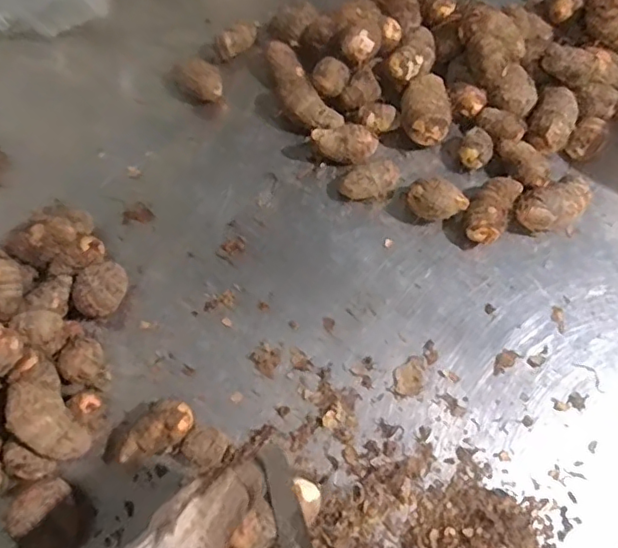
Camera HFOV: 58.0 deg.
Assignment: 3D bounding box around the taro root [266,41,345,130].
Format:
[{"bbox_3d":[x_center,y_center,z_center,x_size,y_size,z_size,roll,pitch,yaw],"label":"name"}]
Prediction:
[{"bbox_3d":[-0.014,-0.218,0.672,0.051,0.043,0.147,-30,70,-11],"label":"taro root"}]

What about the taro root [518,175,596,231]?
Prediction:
[{"bbox_3d":[0.262,-0.073,0.598,0.082,0.042,0.051,-37,71,-13],"label":"taro root"}]

